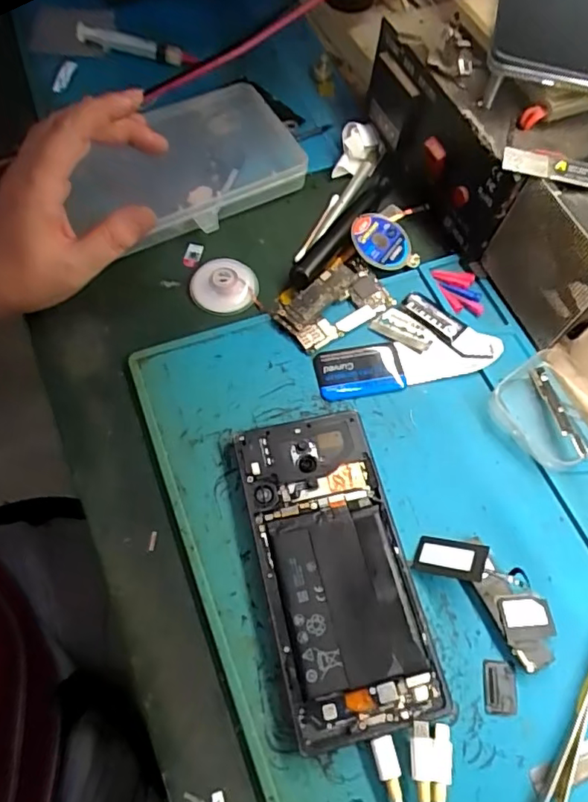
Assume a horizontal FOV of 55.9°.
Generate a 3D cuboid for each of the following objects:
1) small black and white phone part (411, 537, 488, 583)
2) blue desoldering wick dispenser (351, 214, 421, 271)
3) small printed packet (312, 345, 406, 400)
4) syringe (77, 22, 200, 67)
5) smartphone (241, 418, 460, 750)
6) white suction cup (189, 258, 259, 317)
[{"bbox_3d":[0.082,0.083,0.291,0.037,0.004,0.020,-1,52,40],"label":"small black and white phone part"},{"bbox_3d":[0.063,-0.112,0.390,0.040,0.006,0.045,-25,83,-24],"label":"blue desoldering wick dispenser"},{"bbox_3d":[0.041,-0.020,0.347,0.054,0.004,0.033,-9,65,-7],"label":"small printed packet"},{"bbox_3d":[-0.136,-0.305,0.472,0.108,0.013,0.018,11,64,3],"label":"syringe"},{"bbox_3d":[0.021,0.086,0.293,0.073,0.010,0.160,-11,65,-8],"label":"smartphone"},{"bbox_3d":[-0.045,-0.078,0.369,0.043,0.010,0.040,1,64,-2],"label":"white suction cup"}]

